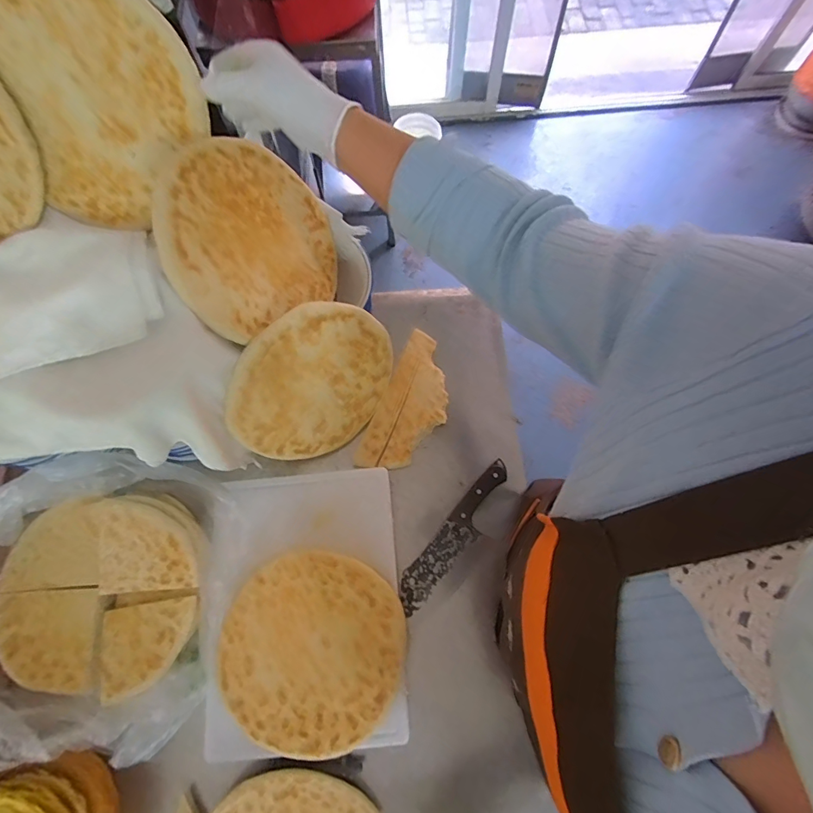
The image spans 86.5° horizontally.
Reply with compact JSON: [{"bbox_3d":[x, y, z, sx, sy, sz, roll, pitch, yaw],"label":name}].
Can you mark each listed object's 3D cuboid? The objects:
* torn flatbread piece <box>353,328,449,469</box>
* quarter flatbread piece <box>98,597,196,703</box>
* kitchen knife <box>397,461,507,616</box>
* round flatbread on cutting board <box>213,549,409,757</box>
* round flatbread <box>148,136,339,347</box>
[{"bbox_3d":[0.011,-0.005,0.744,0.107,0.018,0.250,22,73,8],"label":"torn flatbread piece"},{"bbox_3d":[-0.363,0.337,0.607,0.128,0.016,0.112,-9,72,-2],"label":"quarter flatbread piece"},{"bbox_3d":[0.078,0.201,0.681,0.051,0.030,0.267,39,77,13],"label":"kitchen knife"},{"bbox_3d":[-0.133,0.339,0.608,0.247,0.010,0.246,0,72,1],"label":"round flatbread on cutting board"},{"bbox_3d":[-0.190,-0.215,0.547,0.014,0.206,0.245,2,33,38],"label":"round flatbread"}]

